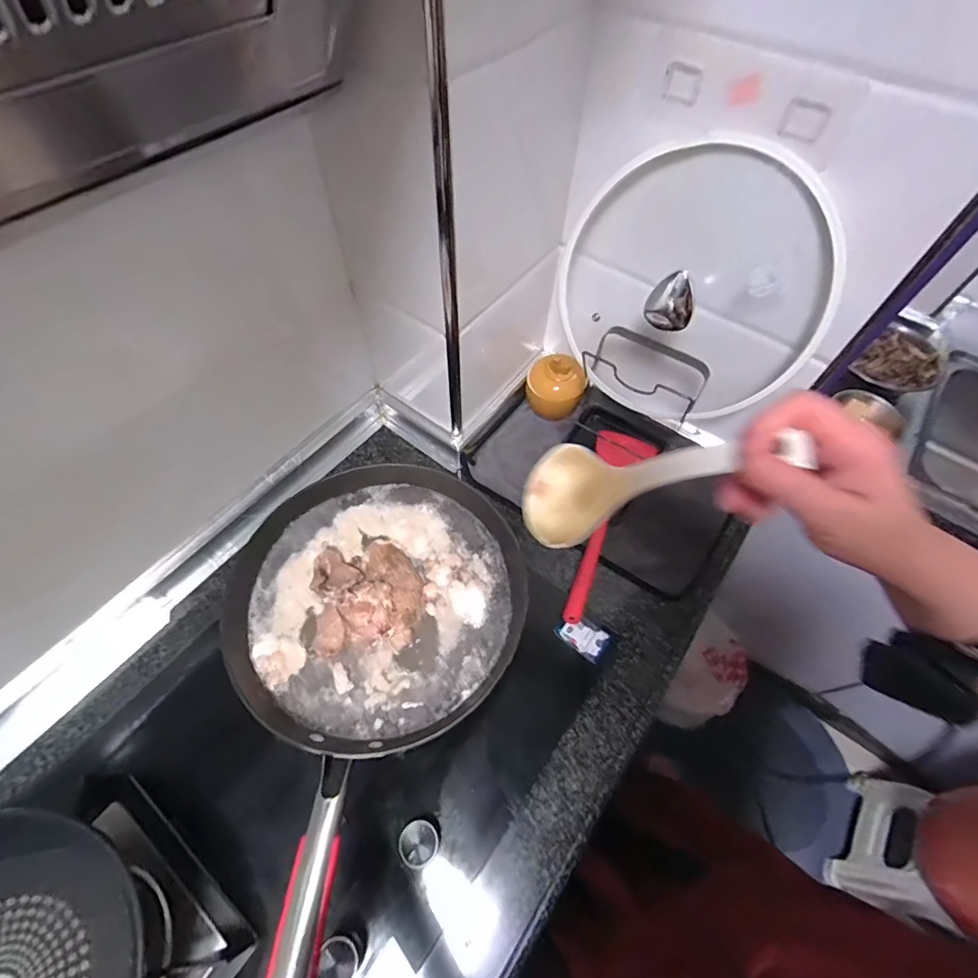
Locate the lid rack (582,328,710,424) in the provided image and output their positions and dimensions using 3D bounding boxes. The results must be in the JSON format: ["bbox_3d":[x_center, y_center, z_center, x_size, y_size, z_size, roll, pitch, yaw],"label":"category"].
[{"bbox_3d":[0.203,-0.154,0.621,0.153,0.068,0.085,22,61,11],"label":"lid rack"}]

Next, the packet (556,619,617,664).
[{"bbox_3d":[0.125,0.191,0.613,0.068,0.021,0.045,35,64,18],"label":"packet"}]

